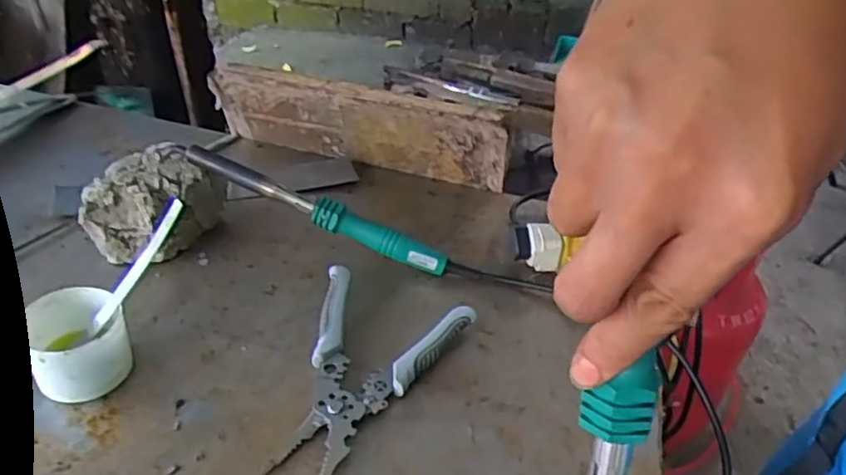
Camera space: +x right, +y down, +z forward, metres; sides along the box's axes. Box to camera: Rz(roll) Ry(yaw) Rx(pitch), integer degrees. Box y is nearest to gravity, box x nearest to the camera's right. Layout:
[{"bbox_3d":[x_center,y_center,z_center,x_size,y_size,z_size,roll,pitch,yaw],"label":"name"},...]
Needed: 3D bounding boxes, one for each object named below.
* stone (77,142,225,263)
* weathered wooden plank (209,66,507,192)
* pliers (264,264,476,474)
[{"bbox_3d":[-0.240,-0.029,0.594,0.087,0.071,0.099,17,38,14],"label":"stone"},{"bbox_3d":[-0.068,-0.118,0.710,0.311,0.104,0.032,13,37,10],"label":"weathered wooden plank"},{"bbox_3d":[-0.050,0.101,0.486,0.119,0.024,0.187,16,38,13],"label":"pliers"}]

